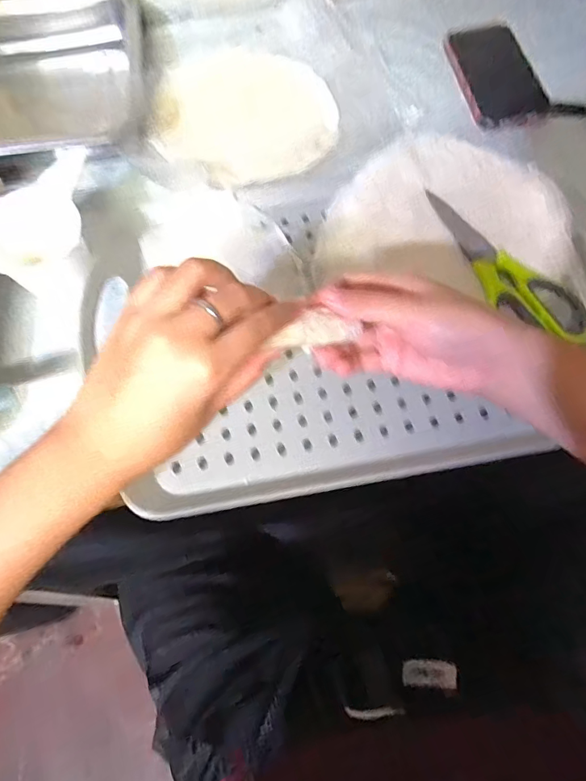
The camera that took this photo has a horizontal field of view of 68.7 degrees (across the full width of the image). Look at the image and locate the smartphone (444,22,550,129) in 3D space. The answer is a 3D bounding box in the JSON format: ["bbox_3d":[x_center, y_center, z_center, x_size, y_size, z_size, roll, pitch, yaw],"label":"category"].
[{"bbox_3d":[0.227,-0.369,0.488,0.080,0.012,0.158,-11,69,-6],"label":"smartphone"}]

